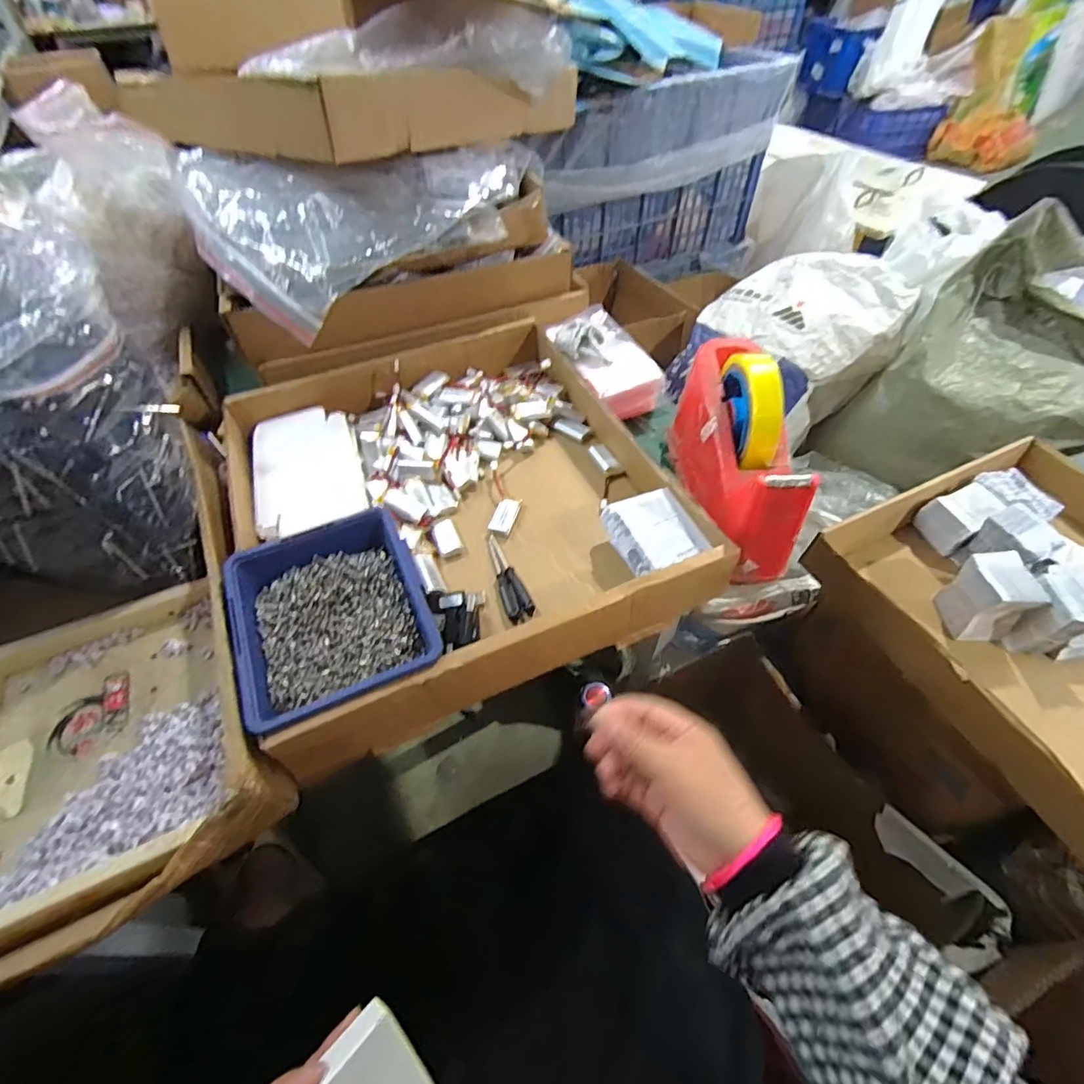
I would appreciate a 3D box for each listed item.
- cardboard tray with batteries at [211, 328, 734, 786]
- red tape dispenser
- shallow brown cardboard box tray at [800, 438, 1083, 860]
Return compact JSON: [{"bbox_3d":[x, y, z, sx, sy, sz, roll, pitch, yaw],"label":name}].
[{"bbox_3d":[-0.080,-0.049,0.470,0.362,0.062,0.388,-21,54,-15],"label":"cardboard tray with batteries"},{"bbox_3d":[0.158,-0.081,0.436,0.062,0.108,0.201,-4,52,-1],"label":"red tape dispenser"},{"bbox_3d":[0.555,0.076,0.552,0.392,0.086,0.365,-23,55,-16],"label":"shallow brown cardboard box tray"}]

